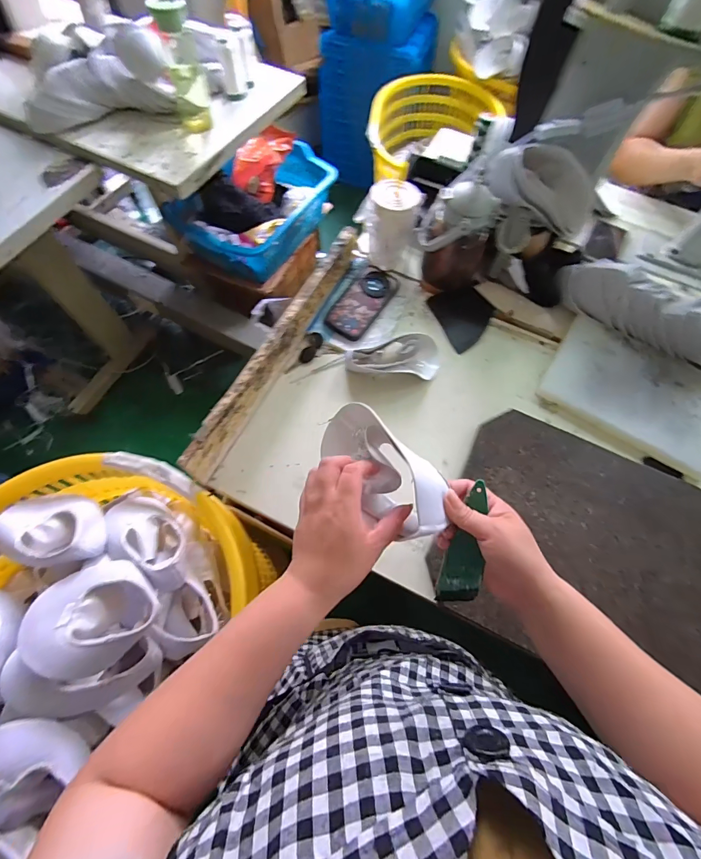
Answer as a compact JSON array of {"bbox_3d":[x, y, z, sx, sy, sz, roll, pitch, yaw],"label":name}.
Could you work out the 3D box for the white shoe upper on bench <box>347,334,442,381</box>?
[{"bbox_3d":[0.079,-0.139,0.685,0.172,0.043,0.081,1,66,-1],"label":"white shoe upper on bench"}]

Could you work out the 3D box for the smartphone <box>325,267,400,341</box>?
[{"bbox_3d":[0.024,-0.252,0.741,0.084,0.019,0.167,30,69,11],"label":"smartphone"}]

